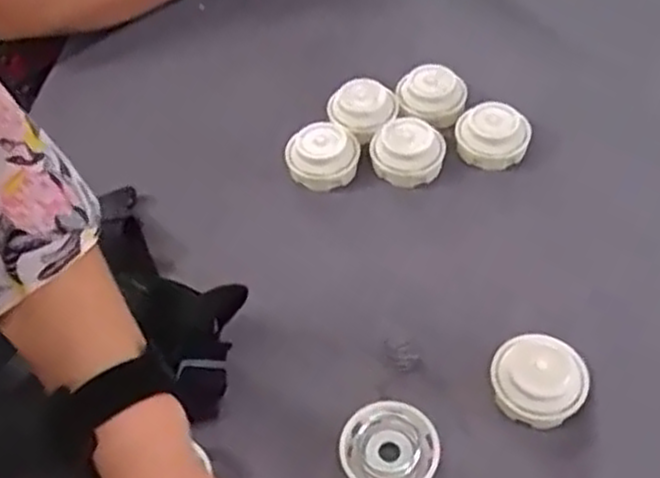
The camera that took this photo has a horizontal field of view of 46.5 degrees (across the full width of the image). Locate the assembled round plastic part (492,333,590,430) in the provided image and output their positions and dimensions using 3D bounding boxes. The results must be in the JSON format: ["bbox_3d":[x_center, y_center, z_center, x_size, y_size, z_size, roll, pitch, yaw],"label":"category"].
[{"bbox_3d":[0.140,0.090,0.512,0.060,0.029,0.057,-2,52,3],"label":"assembled round plastic part"}]

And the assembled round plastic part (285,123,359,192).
[{"bbox_3d":[-0.007,-0.068,0.663,0.062,0.056,0.056,-7,51,-2],"label":"assembled round plastic part"}]

